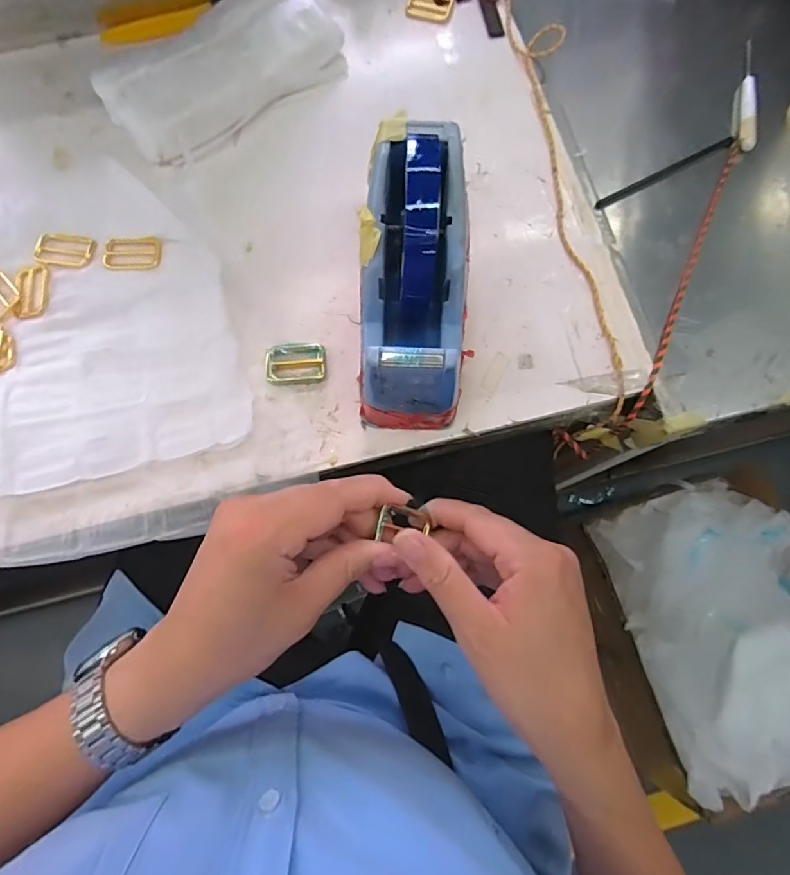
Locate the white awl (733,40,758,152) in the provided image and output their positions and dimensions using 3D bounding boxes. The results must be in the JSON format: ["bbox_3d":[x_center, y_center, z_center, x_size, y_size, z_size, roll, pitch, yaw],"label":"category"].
[{"bbox_3d":[0.326,-0.317,0.466,0.016,0.014,0.125,10,75,2],"label":"white awl"}]

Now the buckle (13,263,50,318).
[{"bbox_3d":[-0.298,-0.120,0.411,0.027,0.006,0.045,-3,75,-1],"label":"buckle"}]

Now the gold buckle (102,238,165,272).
[{"bbox_3d":[-0.221,-0.154,0.423,0.048,0.004,0.028,-1,87,-7],"label":"gold buckle"}]

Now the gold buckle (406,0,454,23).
[{"bbox_3d":[0.034,-0.423,0.492,0.043,0.006,0.033,16,76,4],"label":"gold buckle"}]

